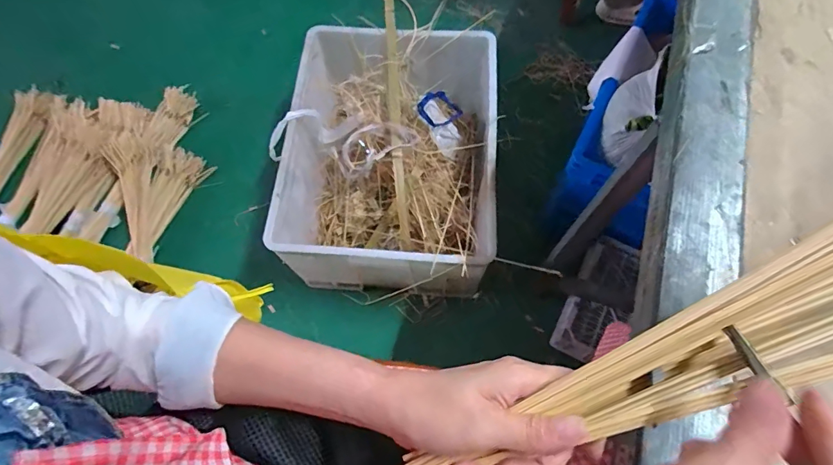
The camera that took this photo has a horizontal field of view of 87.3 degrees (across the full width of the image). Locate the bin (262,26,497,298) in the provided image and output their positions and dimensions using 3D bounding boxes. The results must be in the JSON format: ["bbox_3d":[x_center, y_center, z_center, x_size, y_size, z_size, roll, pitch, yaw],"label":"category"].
[{"bbox_3d":[-0.060,-0.156,0.990,0.437,0.281,0.515,2,67,2],"label":"bin"}]

